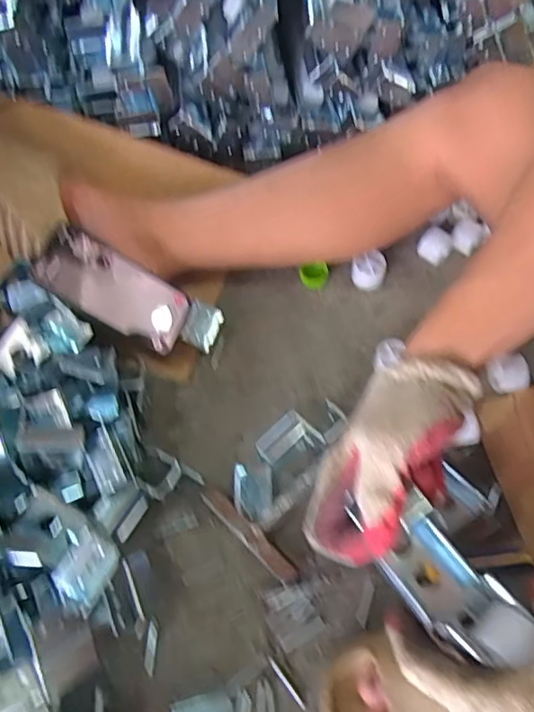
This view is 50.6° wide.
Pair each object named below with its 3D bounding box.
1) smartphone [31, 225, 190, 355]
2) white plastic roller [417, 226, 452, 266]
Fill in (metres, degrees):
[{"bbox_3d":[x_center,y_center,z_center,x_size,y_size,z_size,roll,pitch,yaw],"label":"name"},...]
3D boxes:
[{"bbox_3d":[-0.144,-0.066,0.542,0.141,0.012,0.072,32,59,-22],"label":"smartphone"},{"bbox_3d":[0.186,-0.121,0.628,0.034,0.031,0.032,-1,61,1],"label":"white plastic roller"}]

